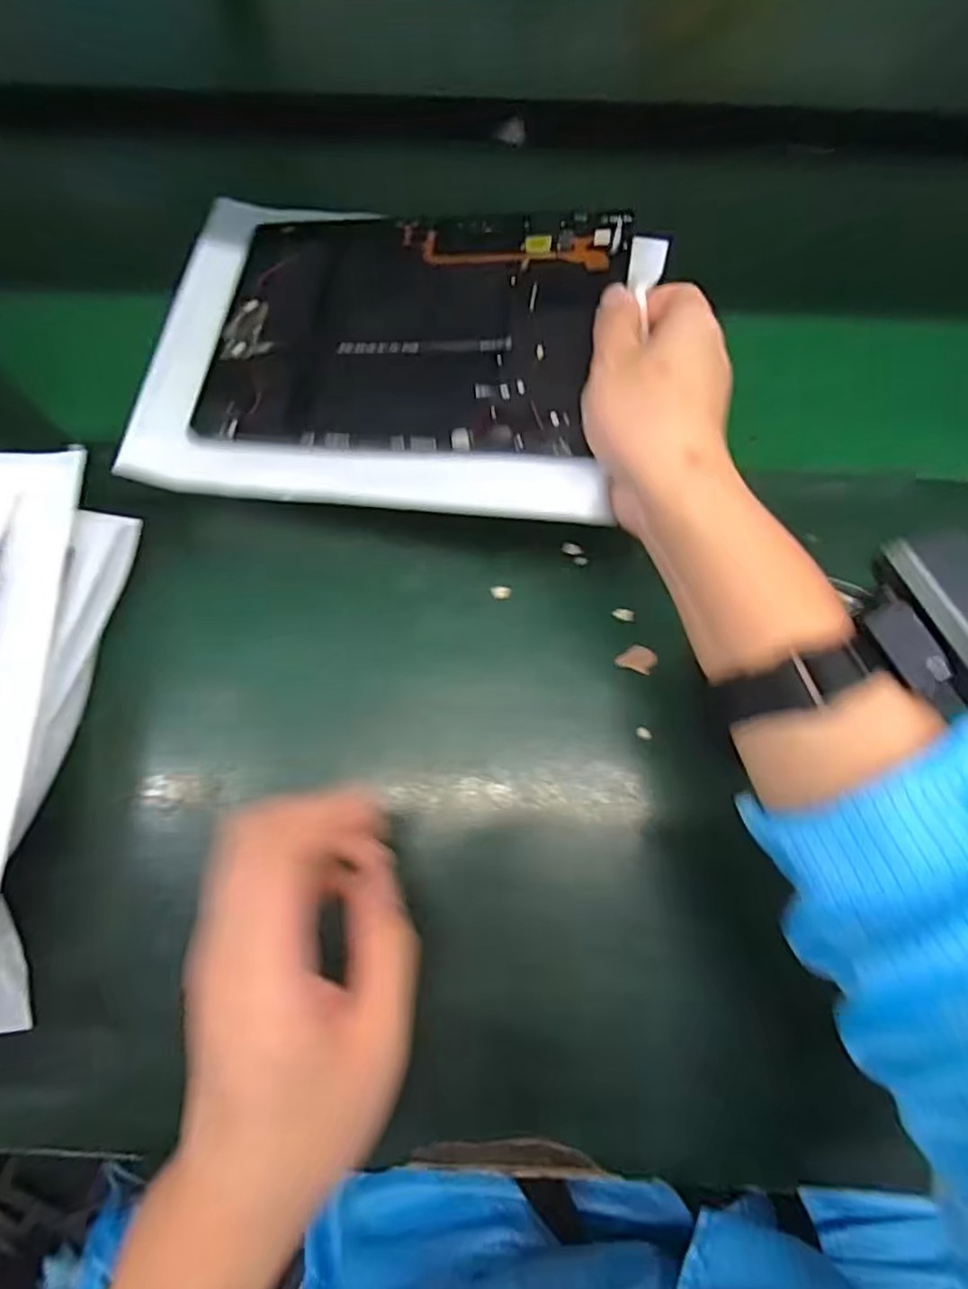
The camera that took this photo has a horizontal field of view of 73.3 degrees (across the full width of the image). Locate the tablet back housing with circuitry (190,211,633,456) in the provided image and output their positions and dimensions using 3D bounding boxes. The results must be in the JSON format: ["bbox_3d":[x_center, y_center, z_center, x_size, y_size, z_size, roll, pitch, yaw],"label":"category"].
[{"bbox_3d":[-0.045,-0.181,0.368,0.225,0.009,0.157,7,74,13],"label":"tablet back housing with circuitry"}]

